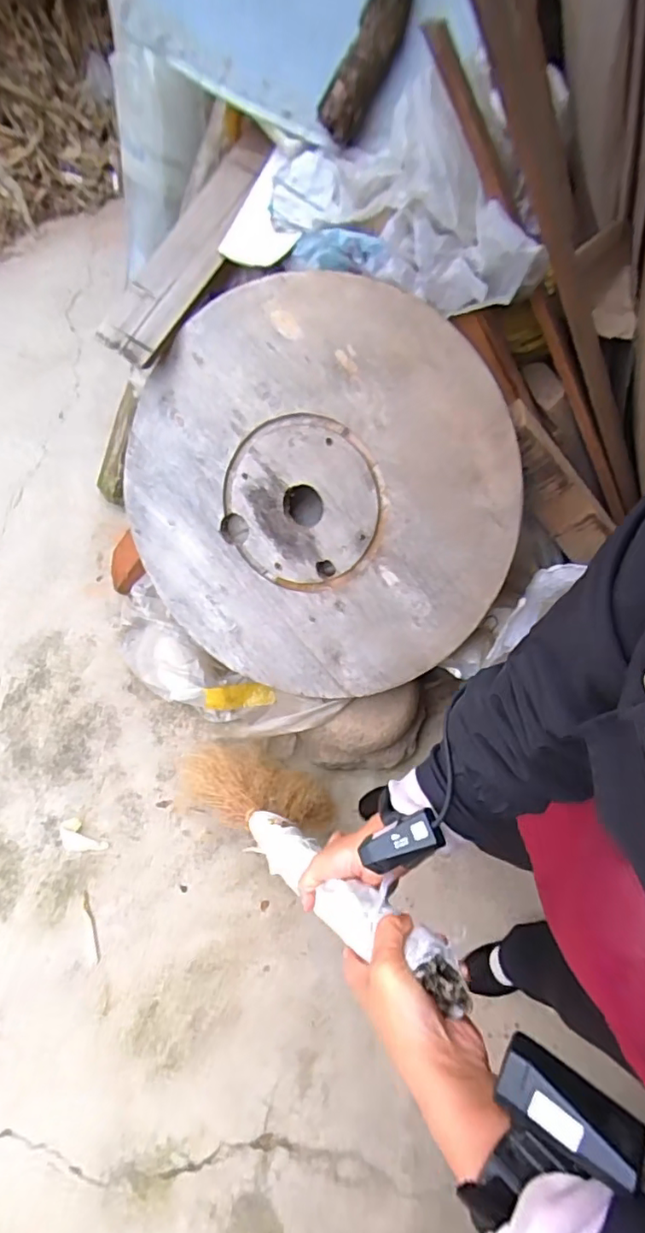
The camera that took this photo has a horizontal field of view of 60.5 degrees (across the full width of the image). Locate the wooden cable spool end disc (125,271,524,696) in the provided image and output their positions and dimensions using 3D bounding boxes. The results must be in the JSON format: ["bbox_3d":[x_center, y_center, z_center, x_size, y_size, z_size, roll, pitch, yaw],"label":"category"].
[{"bbox_3d":[-0.043,-0.207,1.085,0.751,0.047,0.780,5,107,18],"label":"wooden cable spool end disc"}]

